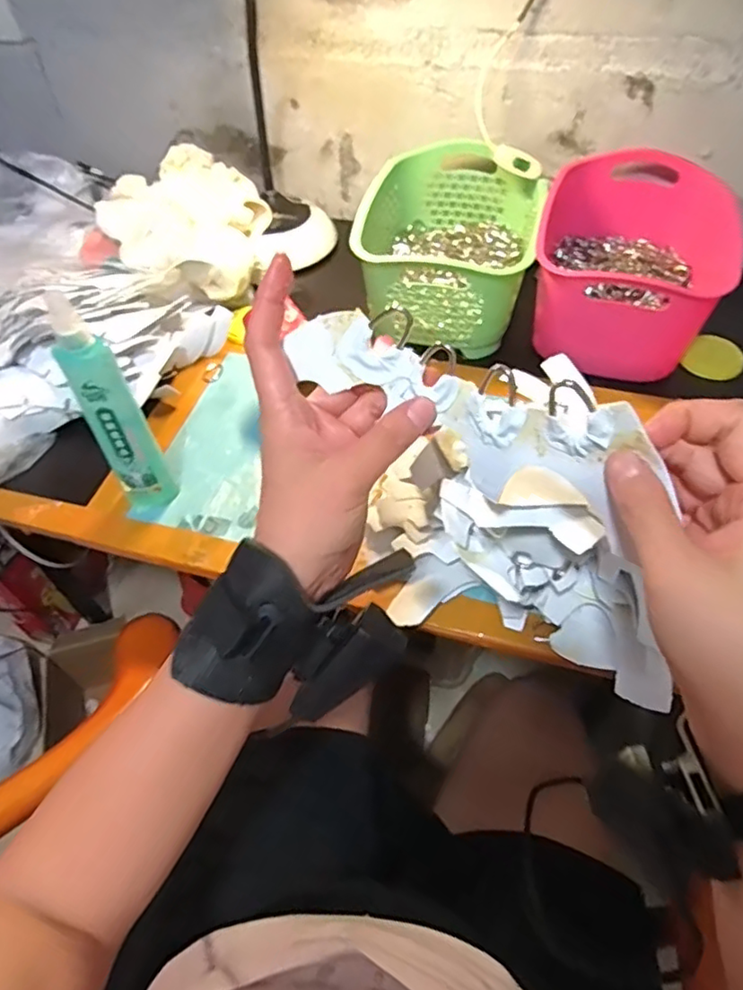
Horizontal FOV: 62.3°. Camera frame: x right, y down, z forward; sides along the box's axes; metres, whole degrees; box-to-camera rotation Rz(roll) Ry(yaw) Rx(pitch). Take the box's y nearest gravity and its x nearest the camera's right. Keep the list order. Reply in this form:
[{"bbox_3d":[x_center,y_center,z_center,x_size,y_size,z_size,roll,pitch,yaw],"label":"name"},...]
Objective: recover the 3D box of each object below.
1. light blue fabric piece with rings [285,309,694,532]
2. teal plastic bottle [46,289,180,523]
[{"bbox_3d":[0.042,-0.041,0.296,0.174,0.073,0.022,27,57,15],"label":"light blue fabric piece with rings"},{"bbox_3d":[-0.218,-0.063,0.527,0.046,0.214,0.032,-23,55,-15],"label":"teal plastic bottle"}]

